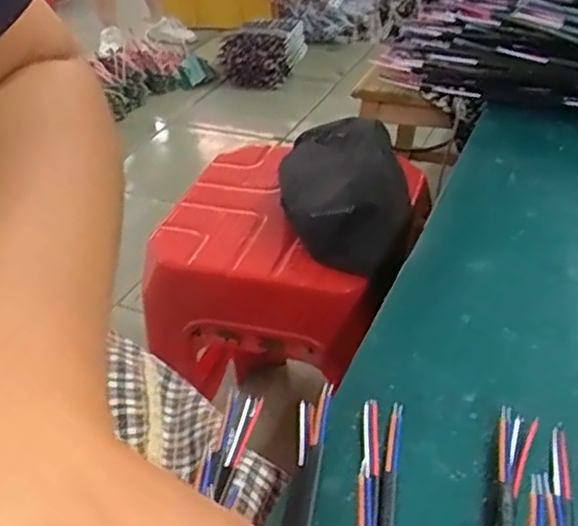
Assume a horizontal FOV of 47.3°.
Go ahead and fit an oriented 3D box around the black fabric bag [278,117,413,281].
[{"bbox_3d":[0.056,-0.090,0.732,0.131,0.097,0.245,-5,37,2],"label":"black fabric bag"}]

